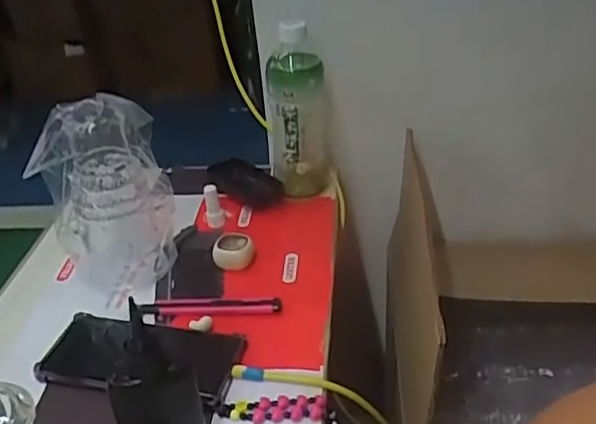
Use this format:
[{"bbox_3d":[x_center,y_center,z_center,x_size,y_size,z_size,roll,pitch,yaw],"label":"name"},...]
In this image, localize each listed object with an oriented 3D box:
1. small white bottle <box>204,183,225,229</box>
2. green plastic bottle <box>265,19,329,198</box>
[{"bbox_3d":[-0.094,-0.011,0.704,0.019,0.047,0.016,-9,32,-8],"label":"small white bottle"},{"bbox_3d":[-0.001,-0.109,0.710,0.065,0.196,0.078,-5,32,-1],"label":"green plastic bottle"}]

